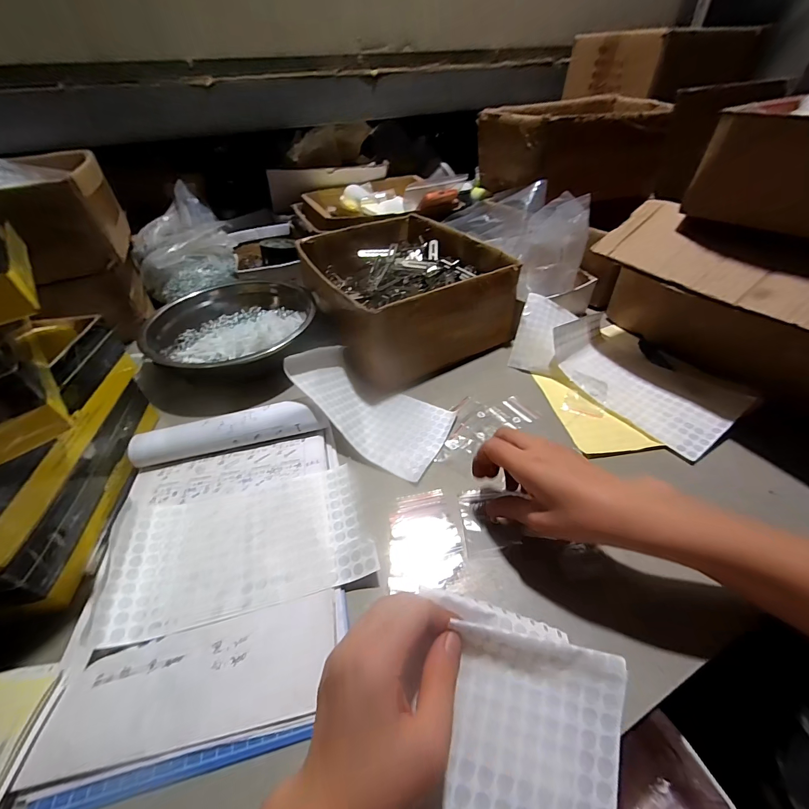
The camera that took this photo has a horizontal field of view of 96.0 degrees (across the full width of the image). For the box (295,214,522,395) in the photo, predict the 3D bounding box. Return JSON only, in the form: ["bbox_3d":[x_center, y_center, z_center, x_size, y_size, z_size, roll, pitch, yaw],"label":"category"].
[{"bbox_3d":[-0.006,-0.200,0.621,0.271,0.130,0.318,-21,46,-19],"label":"box"}]

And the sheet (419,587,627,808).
[{"bbox_3d":[0.067,0.227,0.227,0.132,0.035,0.172,12,65,1],"label":"sheet"}]

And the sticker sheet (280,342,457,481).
[{"bbox_3d":[-0.043,-0.004,0.458,0.201,0.069,0.132,19,47,22],"label":"sticker sheet"}]

